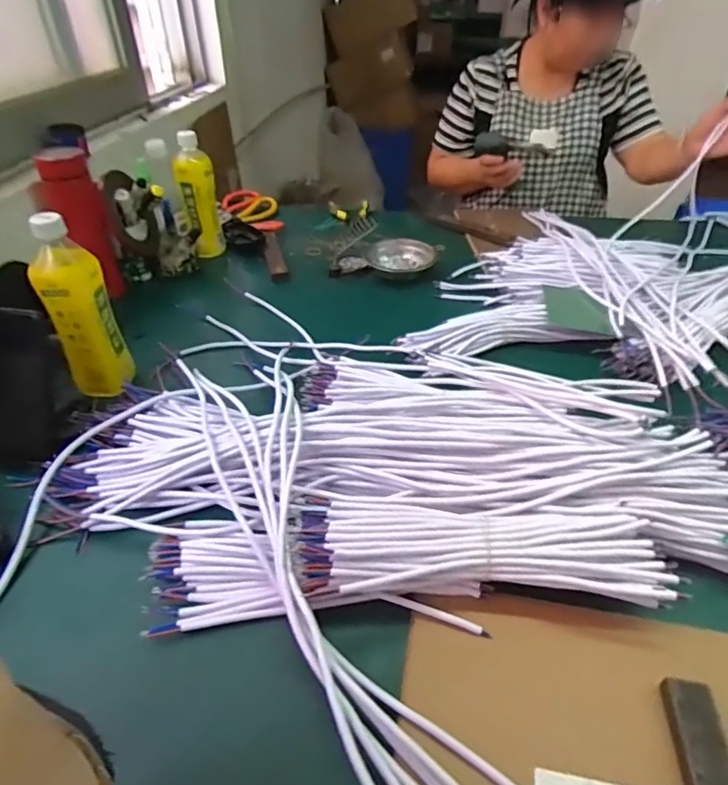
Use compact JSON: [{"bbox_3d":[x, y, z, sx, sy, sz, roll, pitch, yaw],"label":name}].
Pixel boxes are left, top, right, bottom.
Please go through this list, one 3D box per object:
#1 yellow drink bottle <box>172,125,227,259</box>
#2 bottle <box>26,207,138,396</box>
[{"bbox_3d":[-0.282,-0.334,0.871,0.057,0.199,0.057,-8,42,-12],"label":"yellow drink bottle"},{"bbox_3d":[-0.306,-0.086,0.549,0.062,0.224,0.057,-19,45,-23],"label":"bottle"}]

